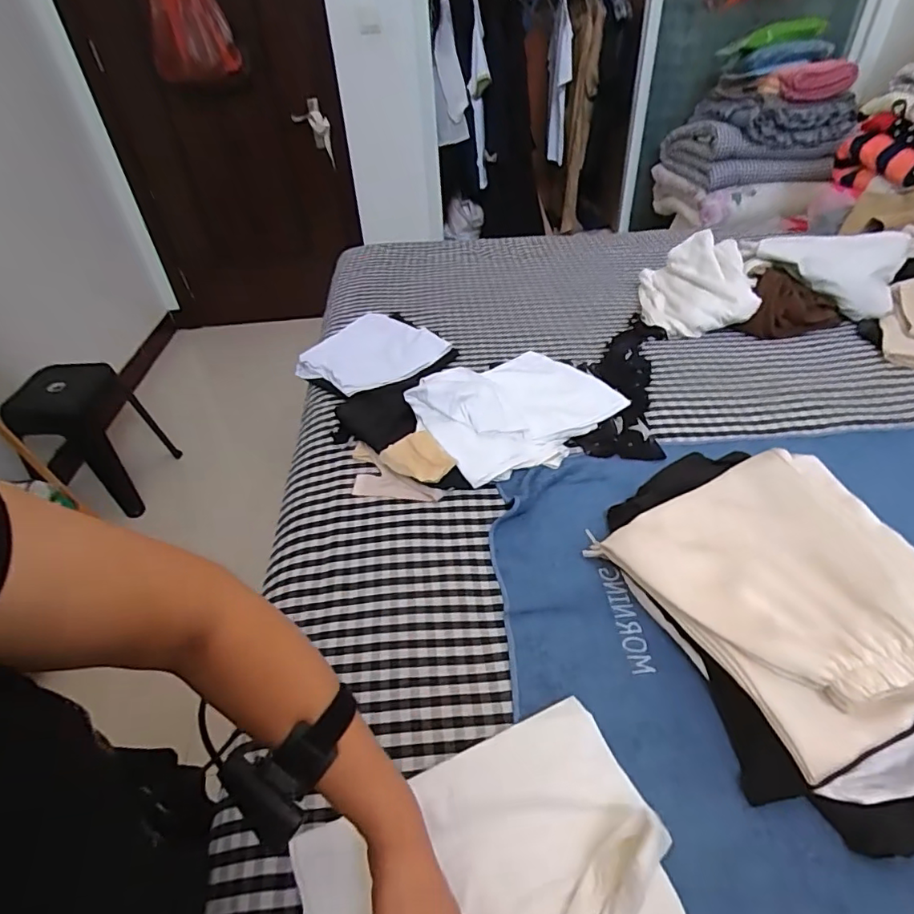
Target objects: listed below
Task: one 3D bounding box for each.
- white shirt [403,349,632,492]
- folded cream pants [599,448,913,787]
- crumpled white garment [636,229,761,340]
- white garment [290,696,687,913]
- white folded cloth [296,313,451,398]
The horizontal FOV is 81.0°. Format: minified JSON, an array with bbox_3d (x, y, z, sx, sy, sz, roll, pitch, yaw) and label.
[{"bbox_3d":[0.104,-0.096,0.951,0.352,0.099,0.247,-33,48,-30],"label":"white shirt"},{"bbox_3d":[0.396,0.137,0.626,0.293,0.081,0.336,-19,43,-17],"label":"folded cream pants"},{"bbox_3d":[0.569,-0.411,1.277,0.232,0.126,0.312,4,41,9],"label":"crumpled white garment"},{"bbox_3d":[0.032,0.369,0.451,0.306,0.064,0.224,-19,43,-17],"label":"white garment"},{"bbox_3d":[-0.198,-0.226,1.154,0.297,0.037,0.257,29,51,33],"label":"white folded cloth"}]

